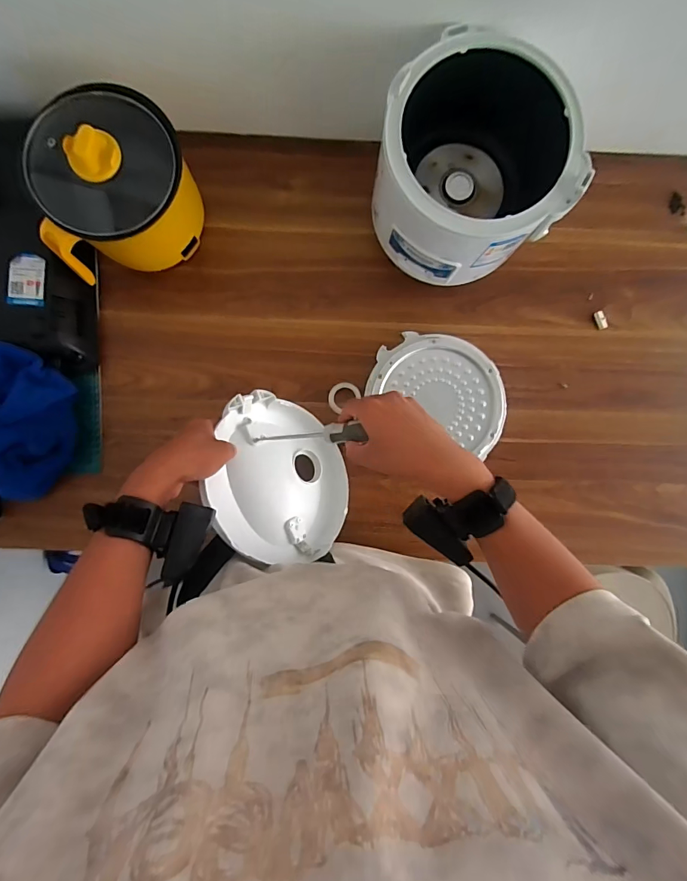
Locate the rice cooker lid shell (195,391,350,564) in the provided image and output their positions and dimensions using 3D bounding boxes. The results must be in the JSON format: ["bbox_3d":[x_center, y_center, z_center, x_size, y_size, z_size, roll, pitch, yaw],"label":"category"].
[{"bbox_3d":[-0.076,0.050,0.538,0.191,0.041,0.196,9,74,-33],"label":"rice cooker lid shell"}]

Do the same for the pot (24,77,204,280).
[{"bbox_3d":[-0.273,-0.315,0.526,0.166,0.163,0.173,0,90,0],"label":"pot"}]

